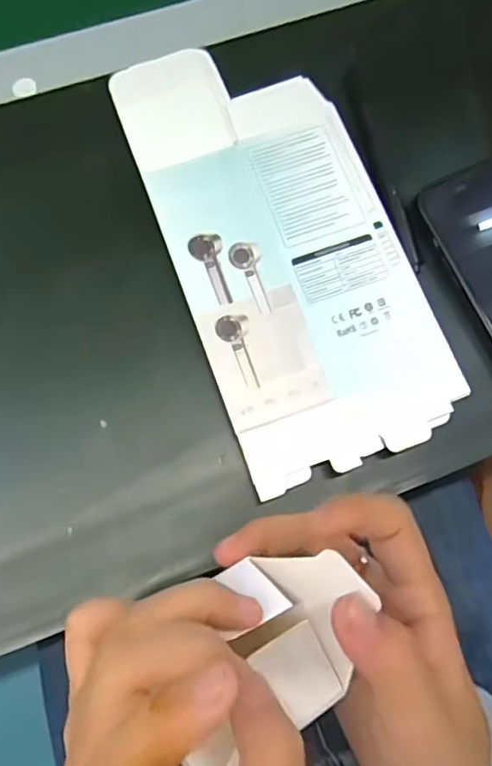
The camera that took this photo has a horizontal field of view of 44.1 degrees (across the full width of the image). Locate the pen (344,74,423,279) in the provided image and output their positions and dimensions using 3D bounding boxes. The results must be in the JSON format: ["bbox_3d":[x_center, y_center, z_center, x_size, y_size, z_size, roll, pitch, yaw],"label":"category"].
[{"bbox_3d":[0.081,-0.135,0.373,0.013,0.008,0.144,-14,76,-7],"label":"pen"}]

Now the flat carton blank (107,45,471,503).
[{"bbox_3d":[0.021,-0.082,0.348,0.126,0.005,0.262,-20,79,-6],"label":"flat carton blank"}]

